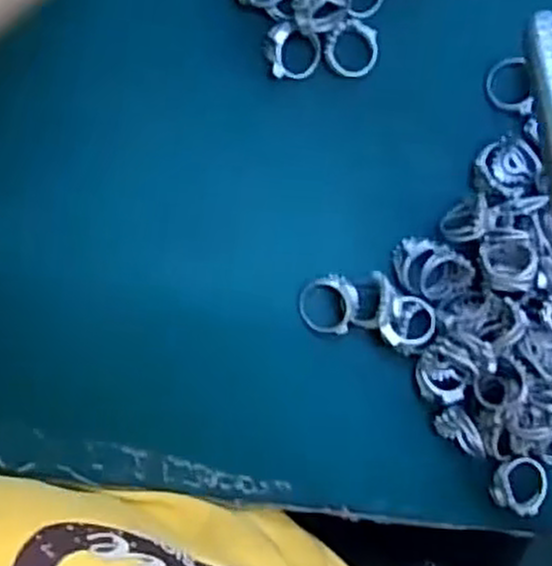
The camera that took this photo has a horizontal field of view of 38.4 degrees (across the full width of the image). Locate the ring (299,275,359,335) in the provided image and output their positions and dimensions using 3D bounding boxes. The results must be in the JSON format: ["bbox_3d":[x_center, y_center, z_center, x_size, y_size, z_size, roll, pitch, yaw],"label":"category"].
[{"bbox_3d":[0.021,0.008,0.312,0.021,0.010,0.022,25,88,-8],"label":"ring"}]

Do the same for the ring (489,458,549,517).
[{"bbox_3d":[0.101,0.083,0.324,0.024,0.009,0.022,0,91,-8],"label":"ring"}]

